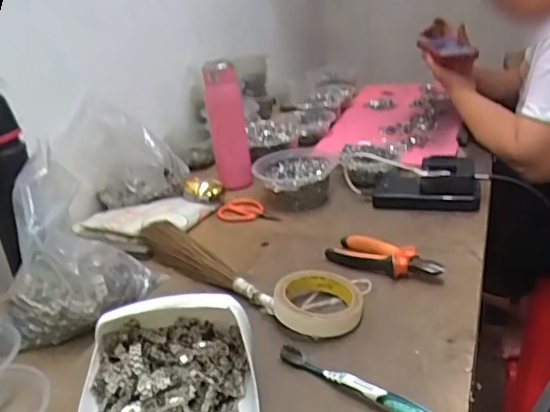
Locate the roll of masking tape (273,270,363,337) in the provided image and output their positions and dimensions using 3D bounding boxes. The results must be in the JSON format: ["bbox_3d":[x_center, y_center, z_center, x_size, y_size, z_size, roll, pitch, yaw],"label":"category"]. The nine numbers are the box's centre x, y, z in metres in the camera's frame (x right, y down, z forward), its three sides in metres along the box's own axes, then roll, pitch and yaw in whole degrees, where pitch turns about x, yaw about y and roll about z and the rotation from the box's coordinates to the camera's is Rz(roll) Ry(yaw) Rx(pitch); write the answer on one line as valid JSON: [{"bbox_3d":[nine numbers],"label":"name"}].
[{"bbox_3d":[0.048,0.105,0.641,0.096,0.026,0.097,-4,26,2],"label":"roll of masking tape"}]

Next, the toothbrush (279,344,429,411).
[{"bbox_3d":[0.075,0.164,0.521,0.183,0.022,0.011,19,34,39],"label":"toothbrush"}]

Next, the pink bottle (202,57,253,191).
[{"bbox_3d":[-0.083,-0.143,0.995,0.064,0.212,0.053,-10,24,-6],"label":"pink bottle"}]

